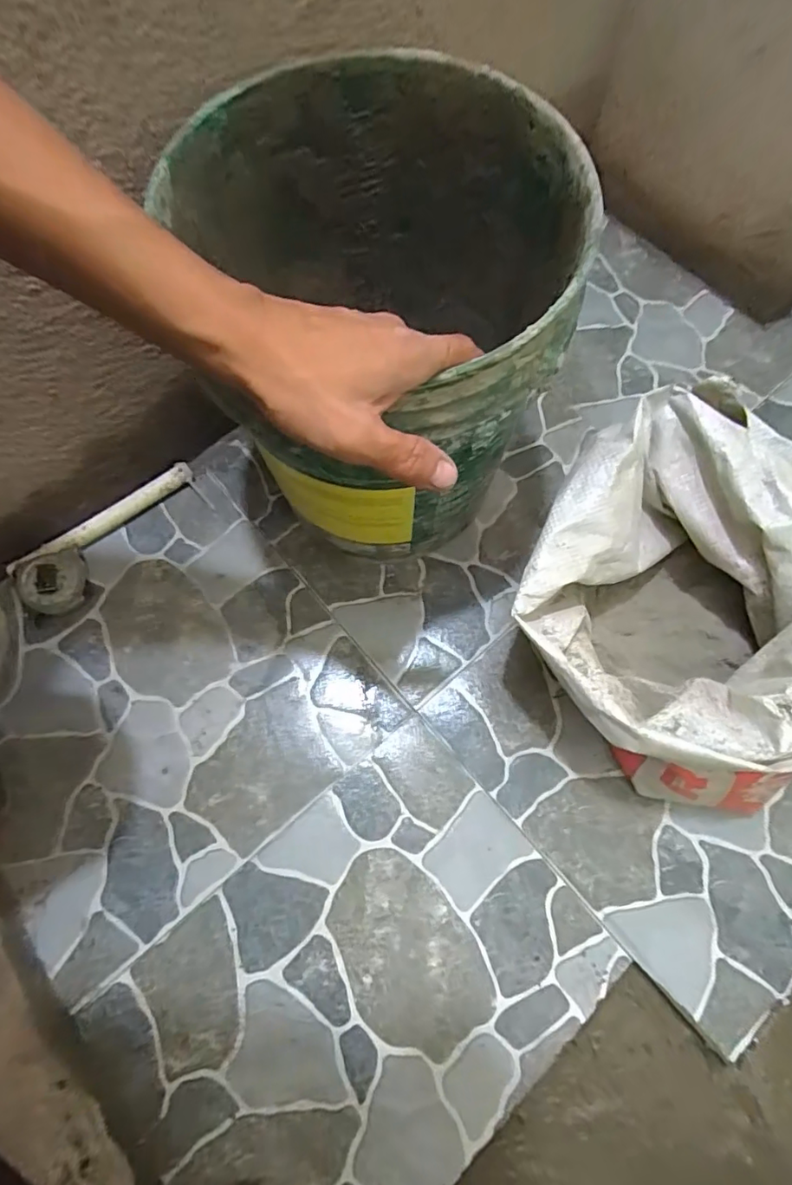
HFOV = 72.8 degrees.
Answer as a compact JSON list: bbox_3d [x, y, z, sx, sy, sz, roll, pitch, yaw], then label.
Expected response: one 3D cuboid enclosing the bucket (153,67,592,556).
[{"bbox_3d":[-0.005,-0.218,0.478,0.270,0.267,0.304,-16,71,-4],"label":"bucket"}]

